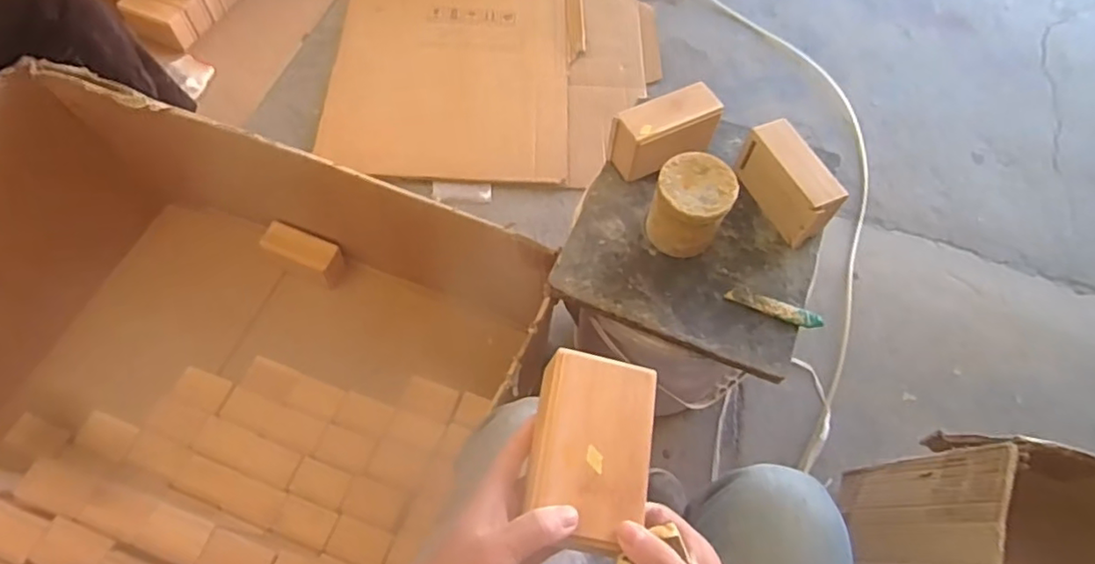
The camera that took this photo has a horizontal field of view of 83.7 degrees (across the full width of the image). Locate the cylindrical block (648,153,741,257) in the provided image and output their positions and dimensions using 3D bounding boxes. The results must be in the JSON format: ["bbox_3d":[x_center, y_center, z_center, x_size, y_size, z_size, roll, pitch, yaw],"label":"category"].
[{"bbox_3d":[0.153,-0.080,0.656,0.076,0.083,0.078,2,64,-4],"label":"cylindrical block"}]

